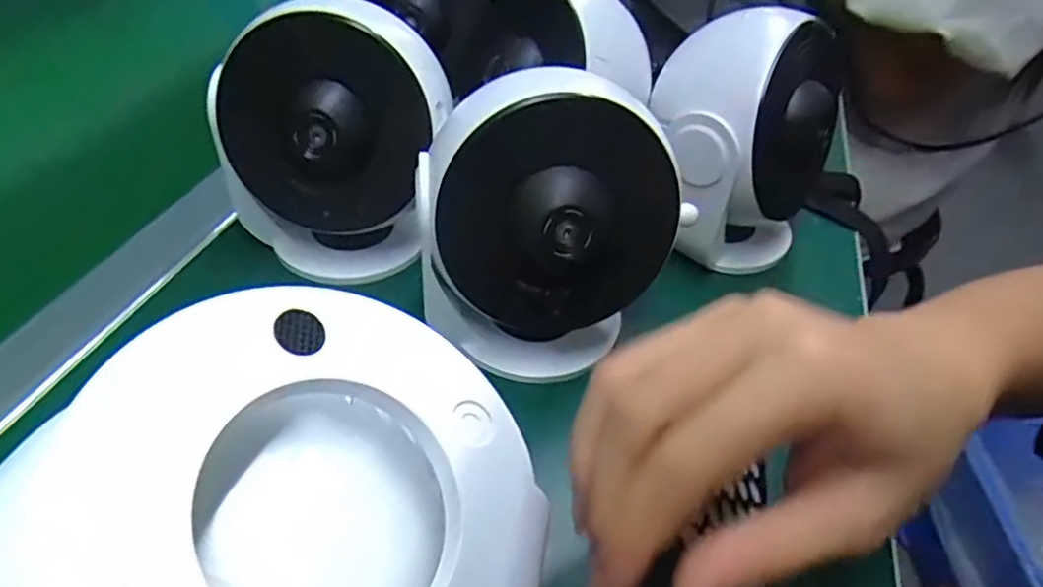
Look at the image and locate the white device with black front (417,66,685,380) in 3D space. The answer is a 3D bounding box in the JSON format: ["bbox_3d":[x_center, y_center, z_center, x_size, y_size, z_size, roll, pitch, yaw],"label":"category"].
[{"bbox_3d":[0.013,-0.029,0.271,0.104,0.113,0.077,2,44,-2],"label":"white device with black front"}]

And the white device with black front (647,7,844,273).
[{"bbox_3d":[0.109,-0.074,0.327,0.085,0.114,0.077,21,47,17],"label":"white device with black front"}]

